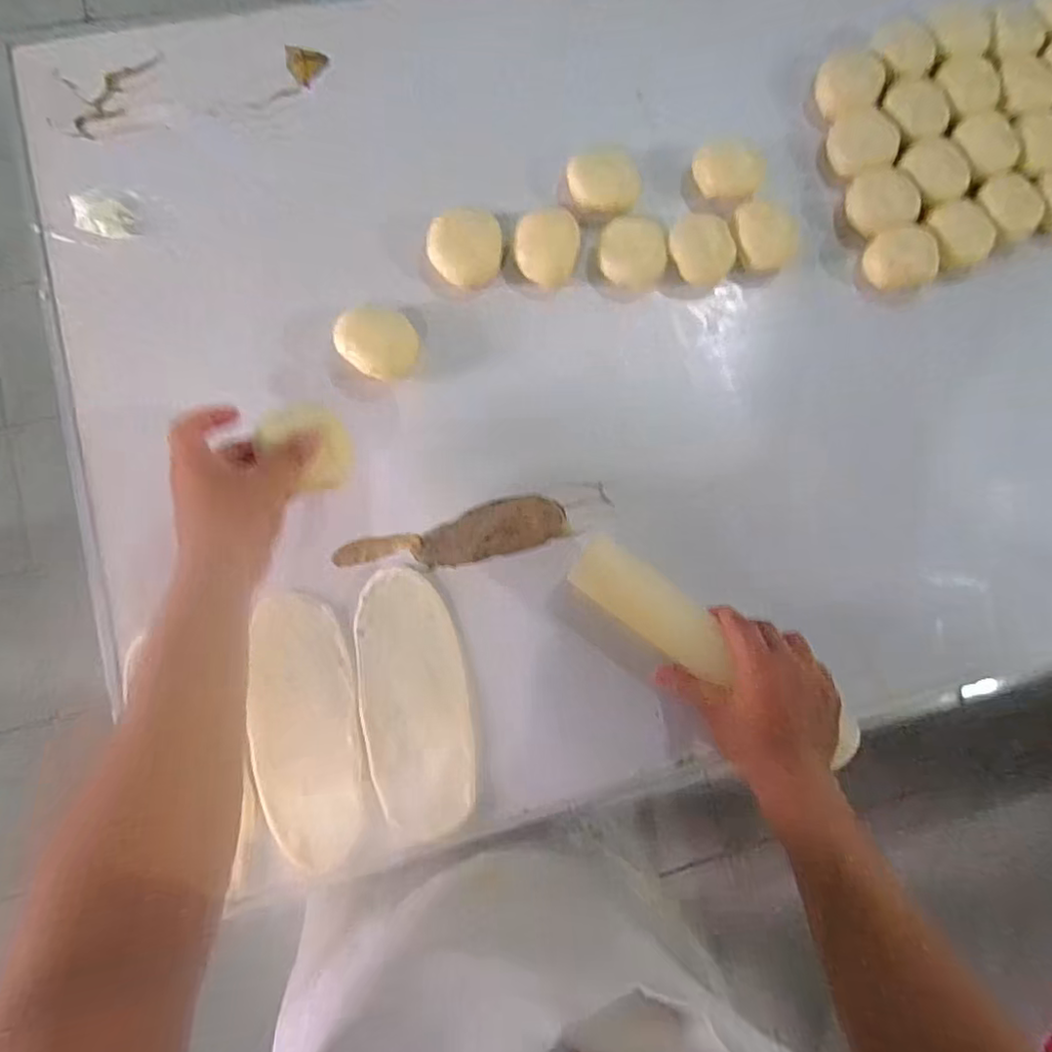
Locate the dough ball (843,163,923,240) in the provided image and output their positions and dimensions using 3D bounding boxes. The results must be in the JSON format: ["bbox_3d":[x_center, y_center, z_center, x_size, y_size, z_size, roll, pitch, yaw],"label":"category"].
[{"bbox_3d":[0.350,-0.320,0.604,0.063,0.025,0.066,1,82,-6],"label":"dough ball"}]

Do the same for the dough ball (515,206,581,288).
[{"bbox_3d":[0.020,-0.258,0.558,0.057,0.031,0.062,1,82,-6],"label":"dough ball"}]

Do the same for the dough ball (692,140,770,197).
[{"bbox_3d":[0.199,-0.351,0.602,0.074,0.032,0.053,-12,84,-8],"label":"dough ball"}]

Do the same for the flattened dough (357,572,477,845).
[{"bbox_3d":[-0.091,0.143,0.505,0.086,0.014,0.207,-7,83,-7],"label":"flattened dough"}]

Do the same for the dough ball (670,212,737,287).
[{"bbox_3d":[0.165,-0.258,0.578,0.061,0.032,0.053,44,80,1],"label":"dough ball"}]

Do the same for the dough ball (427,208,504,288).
[{"bbox_3d":[-0.052,-0.251,0.552,0.065,0.024,0.062,1,82,-6],"label":"dough ball"}]

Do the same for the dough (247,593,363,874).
[{"bbox_3d":[-0.178,0.162,0.493,0.080,0.009,0.209,-6,83,-7],"label":"dough"}]

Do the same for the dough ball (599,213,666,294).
[{"bbox_3d":[0.100,-0.253,0.573,0.060,0.031,0.058,1,82,-6],"label":"dough ball"}]

